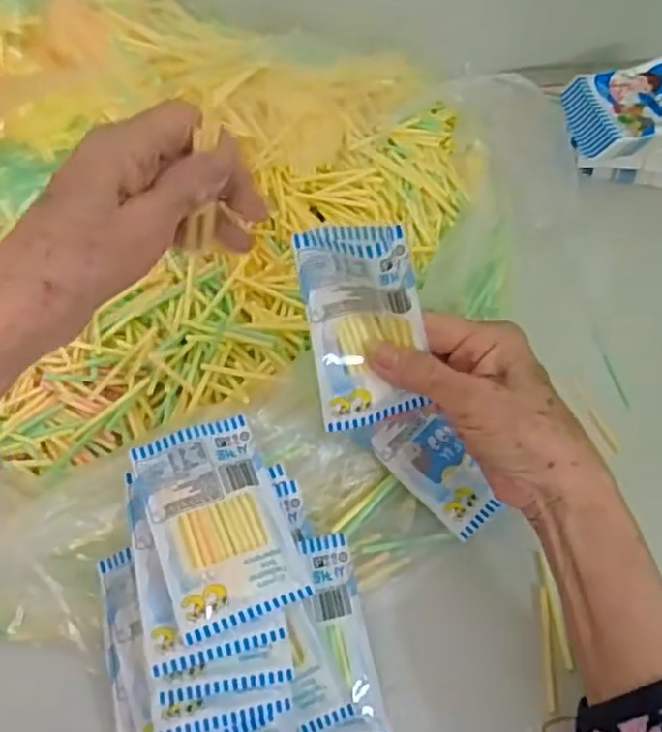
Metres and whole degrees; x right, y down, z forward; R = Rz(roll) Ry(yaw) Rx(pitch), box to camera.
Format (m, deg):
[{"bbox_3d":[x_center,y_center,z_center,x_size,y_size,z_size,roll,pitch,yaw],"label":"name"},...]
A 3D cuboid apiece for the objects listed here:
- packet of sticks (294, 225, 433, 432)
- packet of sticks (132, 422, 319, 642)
[{"bbox_3d":[0.017,-0.017,0.333,0.054,0.101,0.021,-9,22,1],"label":"packet of sticks"},{"bbox_3d":[-0.057,0.078,0.349,0.063,0.011,0.102,-21,58,-10],"label":"packet of sticks"}]

